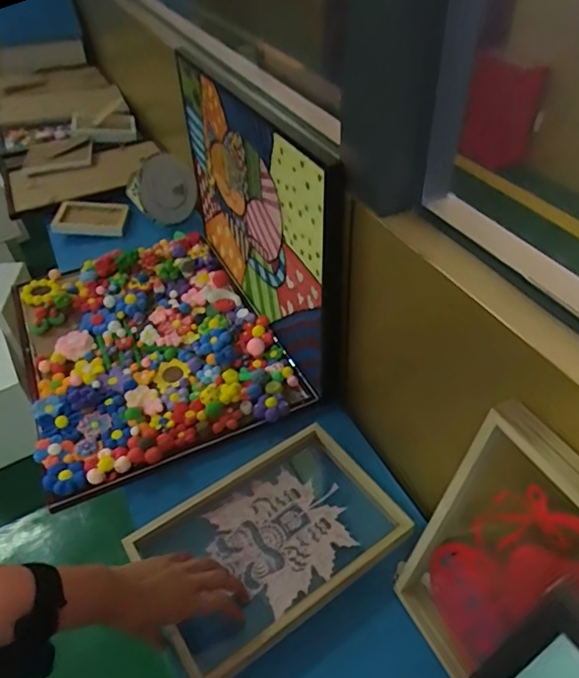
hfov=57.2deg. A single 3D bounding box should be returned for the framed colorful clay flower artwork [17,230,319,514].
[{"bbox_3d":[-0.260,-0.005,0.957,0.403,0.043,0.558,-21,46,-17],"label":"framed colorful clay flower artwork"}]

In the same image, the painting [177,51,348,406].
[{"bbox_3d":[-0.068,-0.210,0.898,0.039,0.367,0.592,-22,46,-17],"label":"painting"}]

